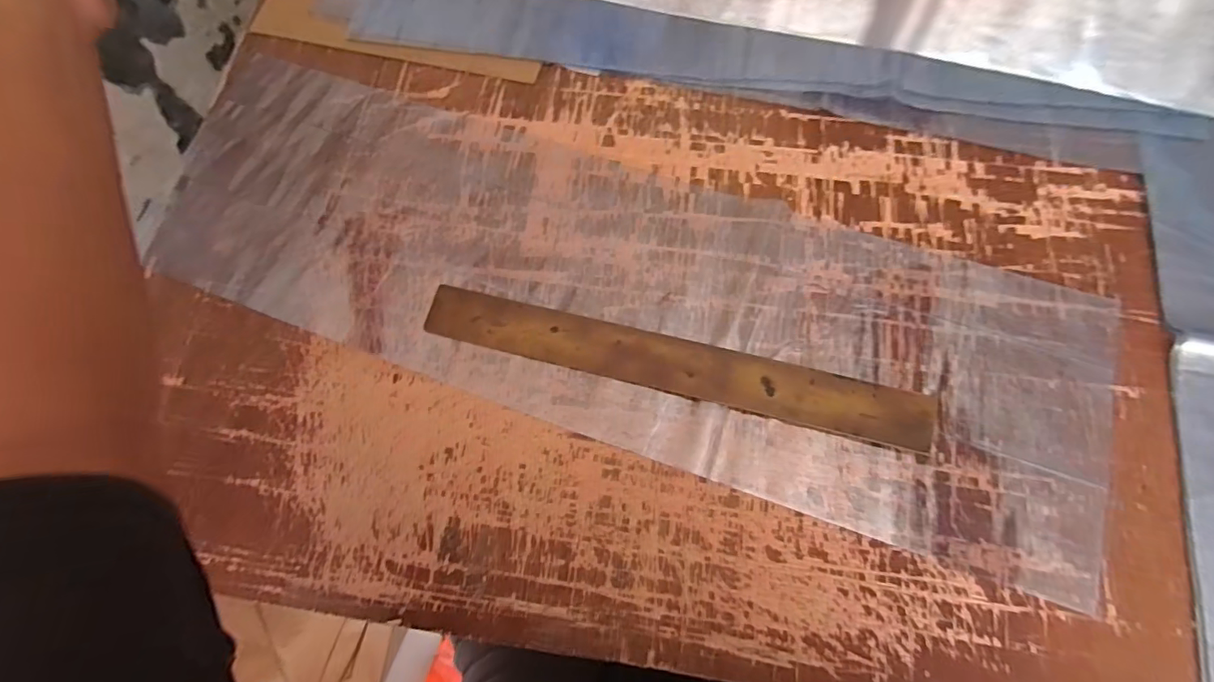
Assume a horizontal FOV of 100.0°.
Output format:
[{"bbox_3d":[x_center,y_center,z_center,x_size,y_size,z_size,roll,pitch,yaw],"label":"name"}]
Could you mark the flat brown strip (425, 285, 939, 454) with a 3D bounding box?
[{"bbox_3d":[0.053,0.019,0.445,0.435,0.008,0.050,13,78,8],"label":"flat brown strip"}]

